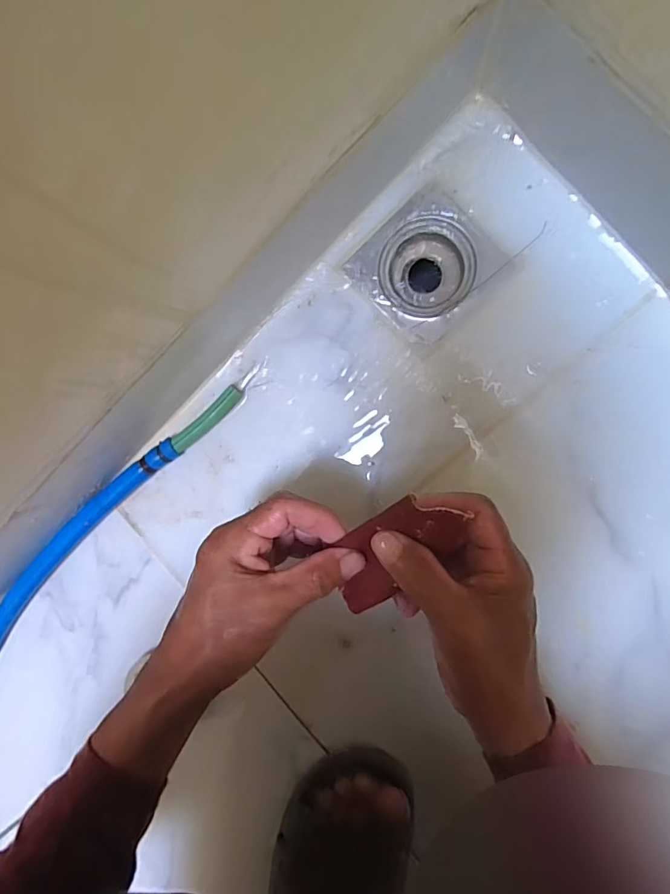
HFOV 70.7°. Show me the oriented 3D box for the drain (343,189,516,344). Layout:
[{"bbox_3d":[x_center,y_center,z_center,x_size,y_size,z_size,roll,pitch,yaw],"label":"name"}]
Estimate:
[{"bbox_3d":[0.075,-0.144,0.386,0.096,0.030,0.091,-44,87,9],"label":"drain"}]

